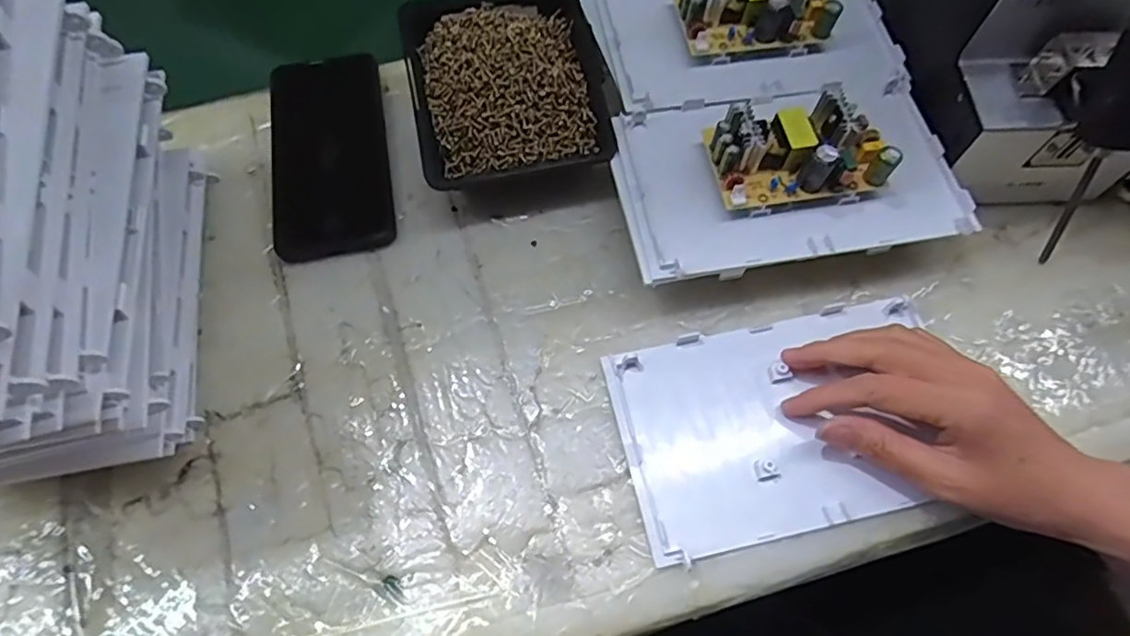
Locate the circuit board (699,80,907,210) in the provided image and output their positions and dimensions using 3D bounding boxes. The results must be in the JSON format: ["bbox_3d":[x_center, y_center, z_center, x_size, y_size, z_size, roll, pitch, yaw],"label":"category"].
[{"bbox_3d":[0.136,-0.100,0.366,0.094,0.034,0.054,-9,63,-4],"label":"circuit board"}]

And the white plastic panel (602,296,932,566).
[{"bbox_3d":[0.125,0.056,0.358,0.183,0.013,0.122,-12,61,-5],"label":"white plastic panel"}]

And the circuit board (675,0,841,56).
[{"bbox_3d":[0.127,-0.210,0.421,0.100,0.035,0.057,-5,63,-2],"label":"circuit board"}]

